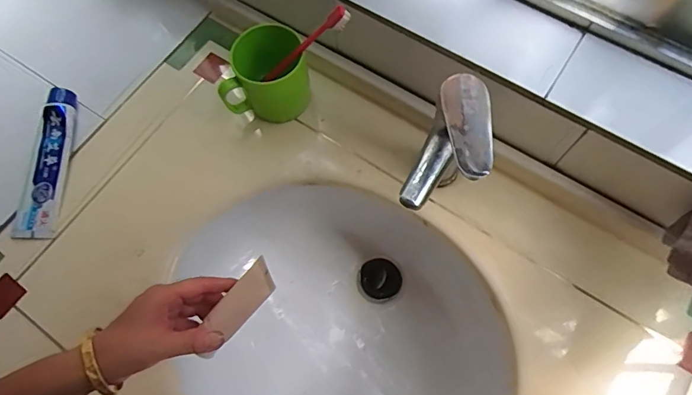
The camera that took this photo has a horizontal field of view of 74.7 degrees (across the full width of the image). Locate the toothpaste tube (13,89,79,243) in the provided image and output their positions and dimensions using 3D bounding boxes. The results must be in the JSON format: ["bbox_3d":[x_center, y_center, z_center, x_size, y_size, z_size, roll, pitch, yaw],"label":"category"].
[{"bbox_3d":[-0.375,-0.045,0.567,0.052,0.042,0.188,2,68,2],"label":"toothpaste tube"}]

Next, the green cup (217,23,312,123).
[{"bbox_3d":[-0.102,-0.141,0.569,0.107,0.107,0.086,-18,69,-6],"label":"green cup"}]

